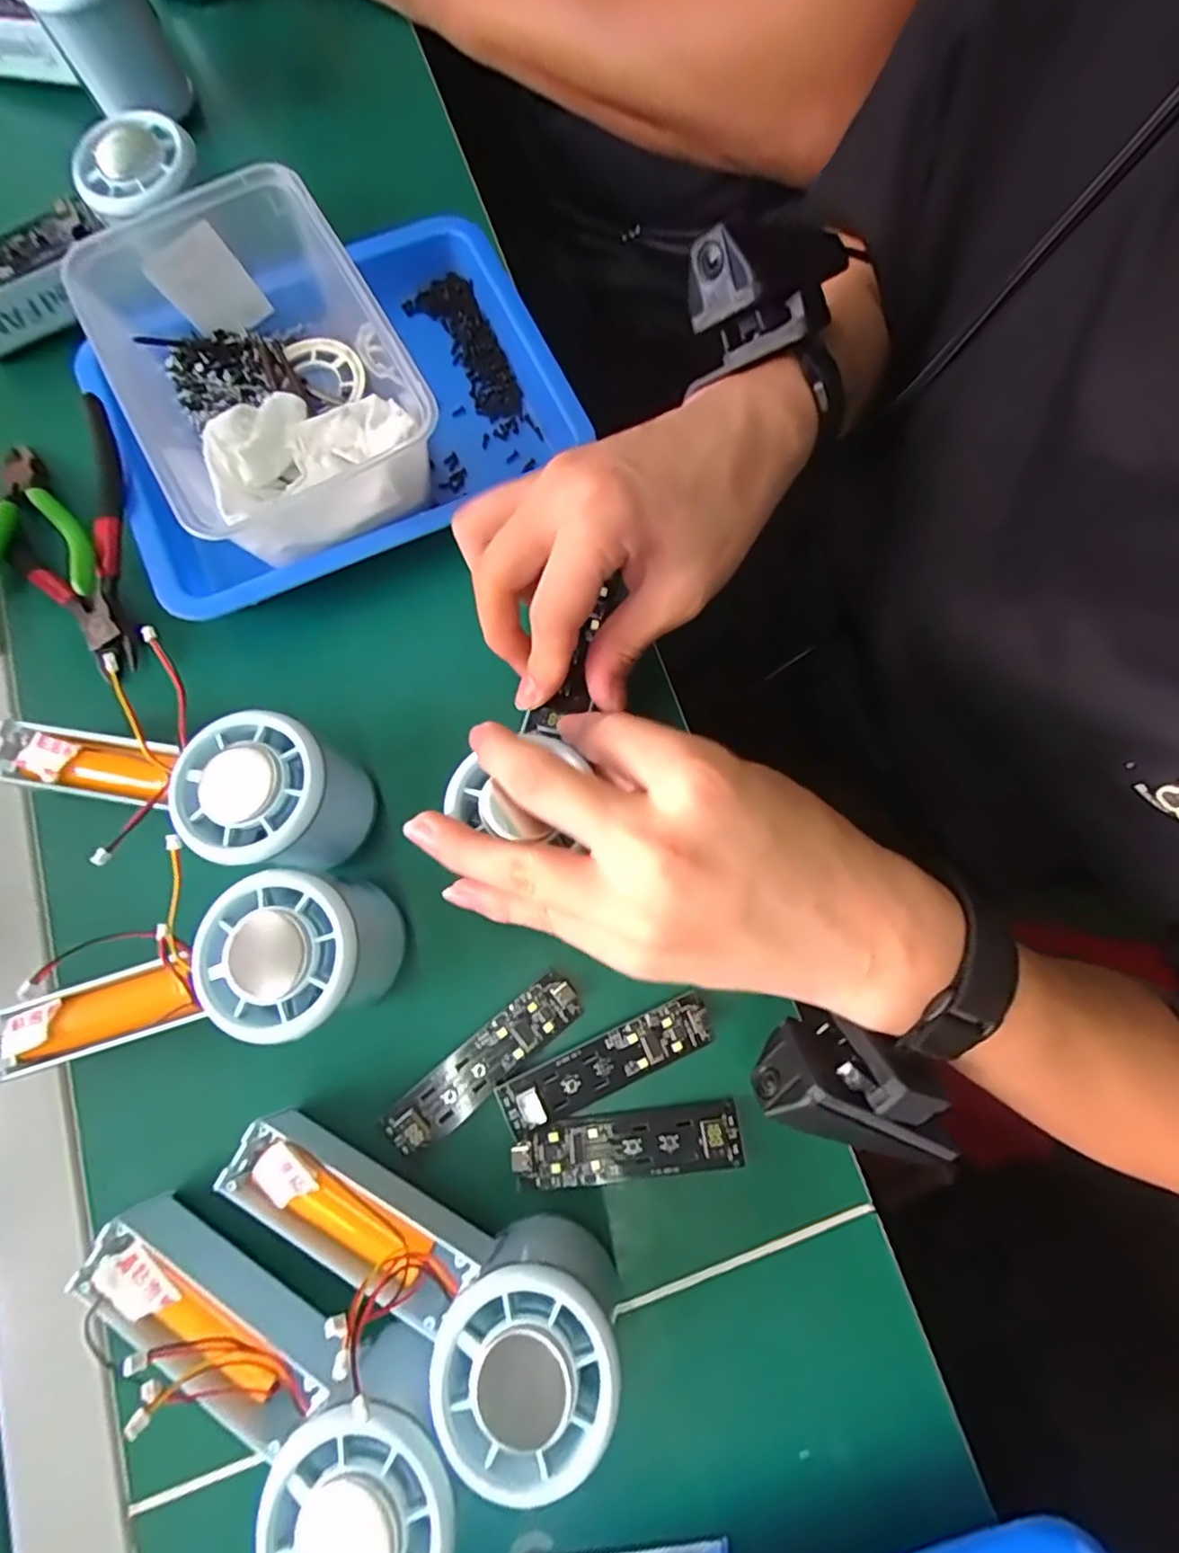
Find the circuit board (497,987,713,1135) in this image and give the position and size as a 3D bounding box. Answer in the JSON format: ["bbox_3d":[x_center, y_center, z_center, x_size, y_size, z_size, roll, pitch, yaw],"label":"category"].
[{"bbox_3d":[0.008,0.120,0.259,0.092,0.005,0.023,-24,78,-5],"label":"circuit board"}]

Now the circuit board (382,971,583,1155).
[{"bbox_3d":[-0.043,0.118,0.257,0.089,0.008,0.022,-38,89,-12],"label":"circuit board"}]

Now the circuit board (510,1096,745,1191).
[{"bbox_3d":[0.016,0.150,0.251,0.090,0.008,0.025,-7,77,-2],"label":"circuit board"}]

